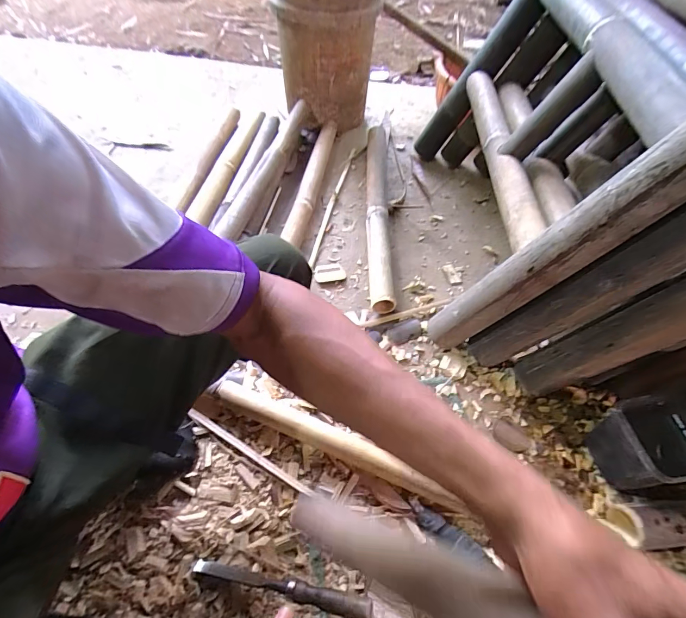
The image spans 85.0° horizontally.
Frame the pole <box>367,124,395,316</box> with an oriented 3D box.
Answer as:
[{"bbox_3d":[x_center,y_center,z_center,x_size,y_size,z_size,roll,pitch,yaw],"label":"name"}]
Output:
[{"bbox_3d":[0.088,-0.263,0.943,0.060,0.058,0.636,2,55,1],"label":"pole"}]

